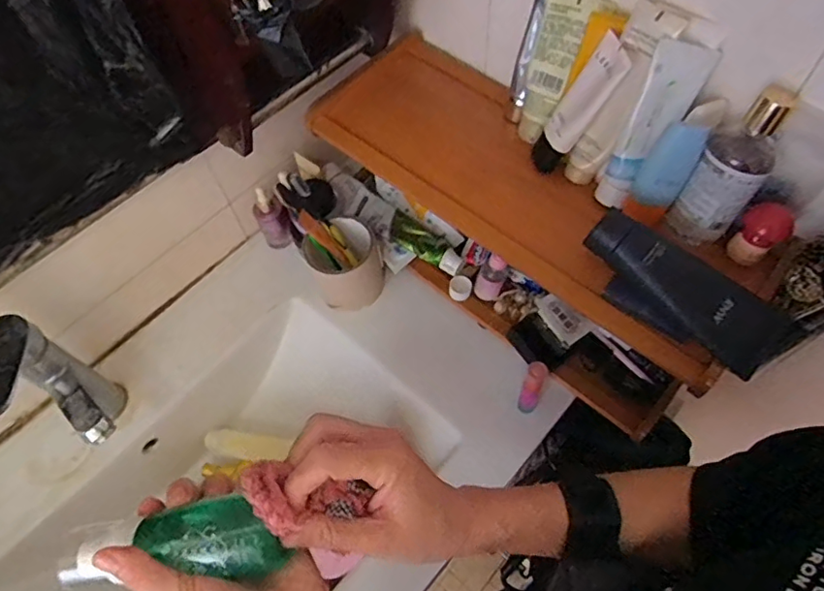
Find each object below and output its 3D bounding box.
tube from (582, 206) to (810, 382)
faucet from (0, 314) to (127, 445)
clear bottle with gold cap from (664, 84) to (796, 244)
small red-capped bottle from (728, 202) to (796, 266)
[{"bbox_3d":[0.228,-0.010,0.475,0.169,0.036,0.045,43,69,11],"label":"tube"},{"bbox_3d":[-0.353,0.112,0.561,0.068,0.188,0.124,-34,63,-17],"label":"faucet"},{"bbox_3d":[0.281,-0.110,0.485,0.054,0.143,0.050,34,41,21],"label":"clear bottle with gold cap"},{"bbox_3d":[0.317,-0.060,0.503,0.034,0.056,0.040,12,60,10],"label":"small red-capped bottle"}]

